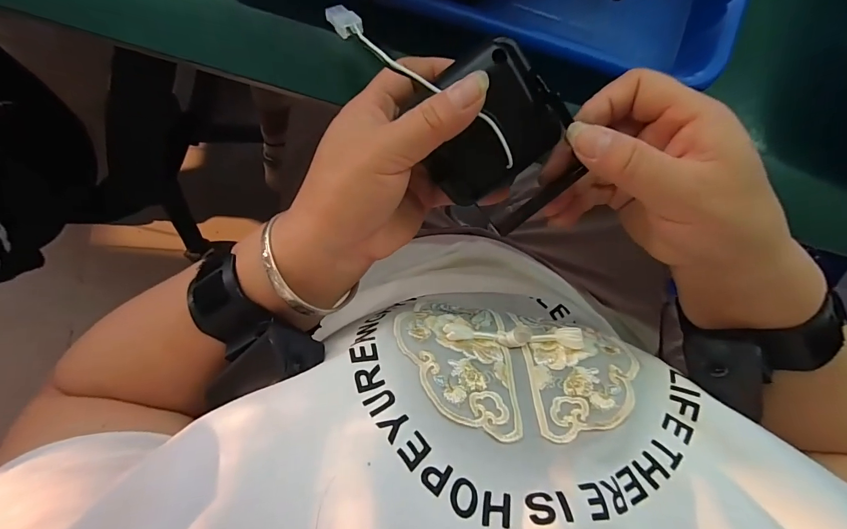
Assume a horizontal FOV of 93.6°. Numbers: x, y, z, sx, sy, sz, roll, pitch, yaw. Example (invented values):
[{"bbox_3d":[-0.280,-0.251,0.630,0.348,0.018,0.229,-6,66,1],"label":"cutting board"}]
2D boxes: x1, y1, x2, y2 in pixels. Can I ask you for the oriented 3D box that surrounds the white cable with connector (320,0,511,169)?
[{"bbox_3d":[-0.003,-0.097,0.208,0.131,0.016,0.013,40,92,8],"label":"white cable with connector"}]

